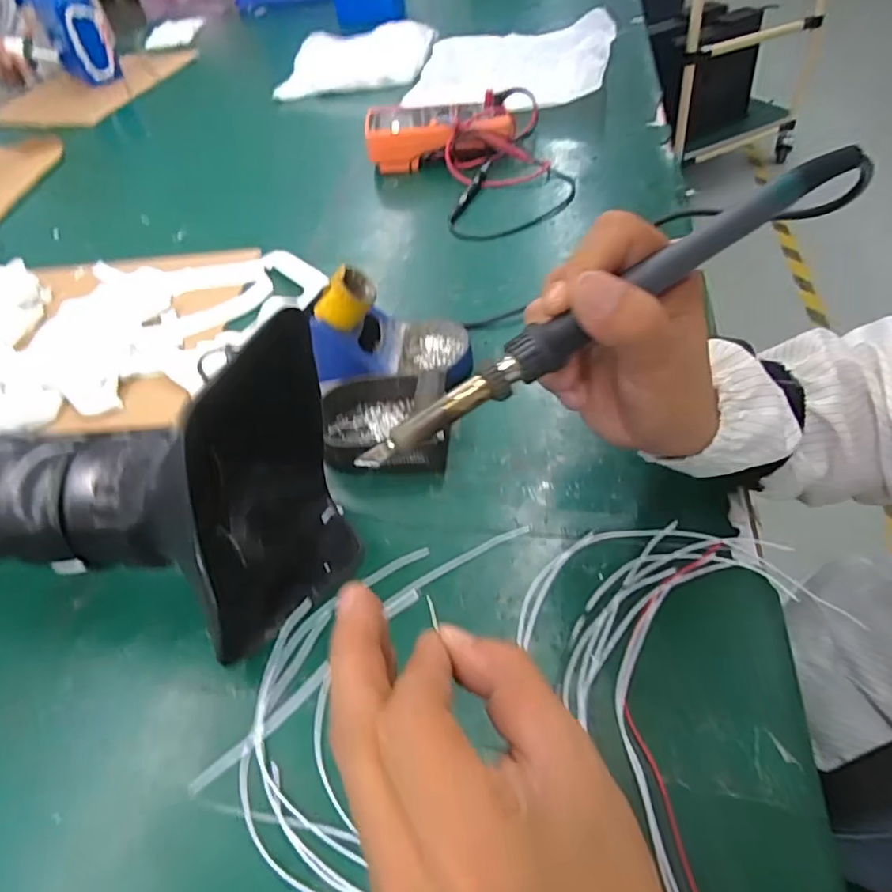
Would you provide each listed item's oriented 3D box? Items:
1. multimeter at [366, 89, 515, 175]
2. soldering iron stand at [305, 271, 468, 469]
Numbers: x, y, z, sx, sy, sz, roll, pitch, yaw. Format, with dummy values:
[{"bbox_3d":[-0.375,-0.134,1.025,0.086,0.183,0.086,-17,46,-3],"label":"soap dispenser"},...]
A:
[{"bbox_3d":[-0.009,-0.402,0.756,0.185,0.049,0.102,-5,49,1],"label":"multimeter"},{"bbox_3d":[-0.046,-0.064,0.444,0.117,0.083,0.154,-4,47,8],"label":"soldering iron stand"}]

